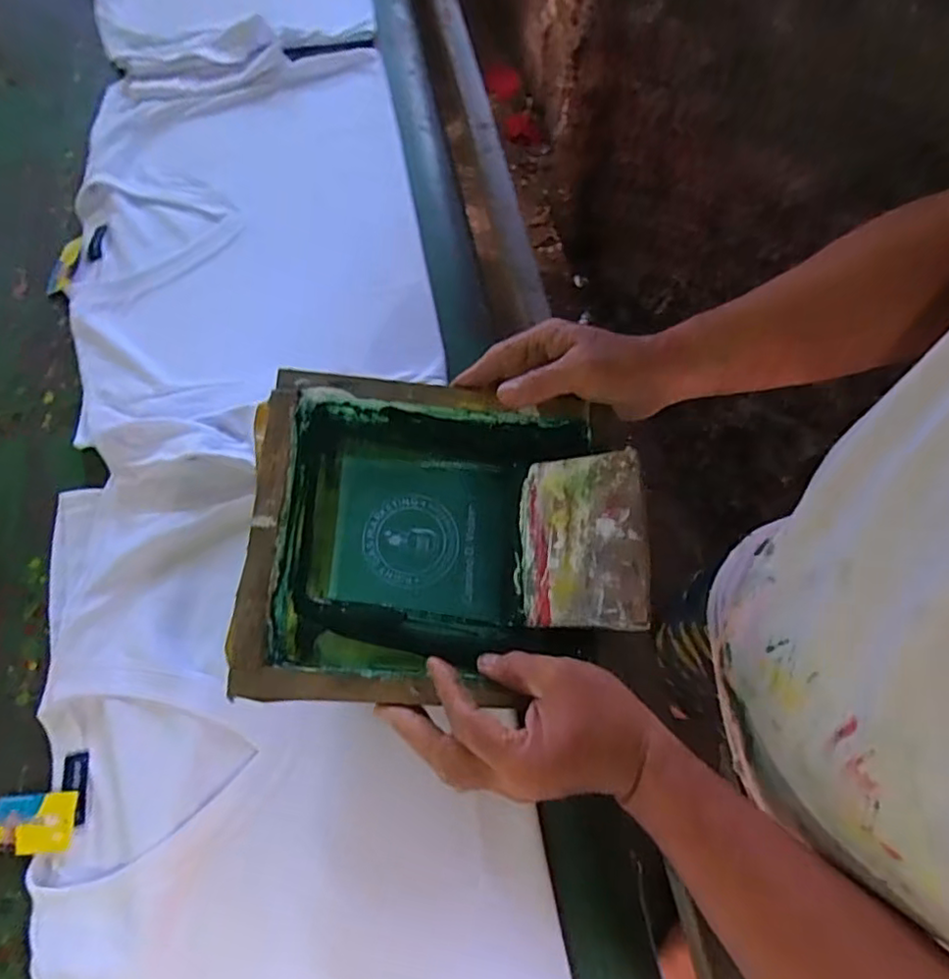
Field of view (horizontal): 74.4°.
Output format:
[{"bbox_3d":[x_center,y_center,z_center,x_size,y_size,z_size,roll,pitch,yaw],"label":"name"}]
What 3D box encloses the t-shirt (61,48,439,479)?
[{"bbox_3d":[-0.245,-0.280,0.673,0.343,0.031,0.533,-10,67,-5],"label":"t-shirt"}]

